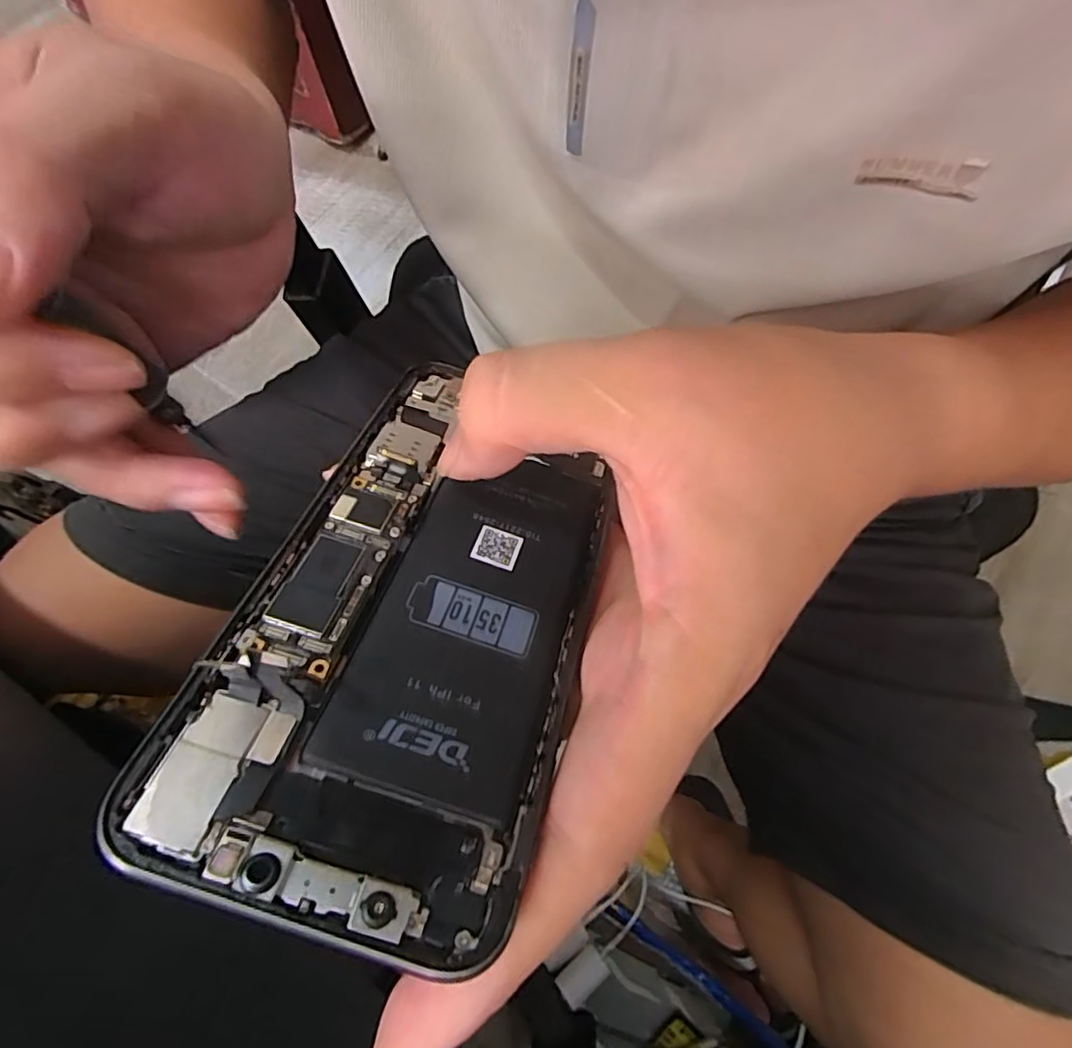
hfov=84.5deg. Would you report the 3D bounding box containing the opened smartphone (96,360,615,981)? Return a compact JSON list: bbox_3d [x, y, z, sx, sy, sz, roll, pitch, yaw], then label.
[{"bbox_3d":[-0.025,0.017,0.143,0.073,0.006,0.137,18,50,0],"label":"opened smartphone"}]

